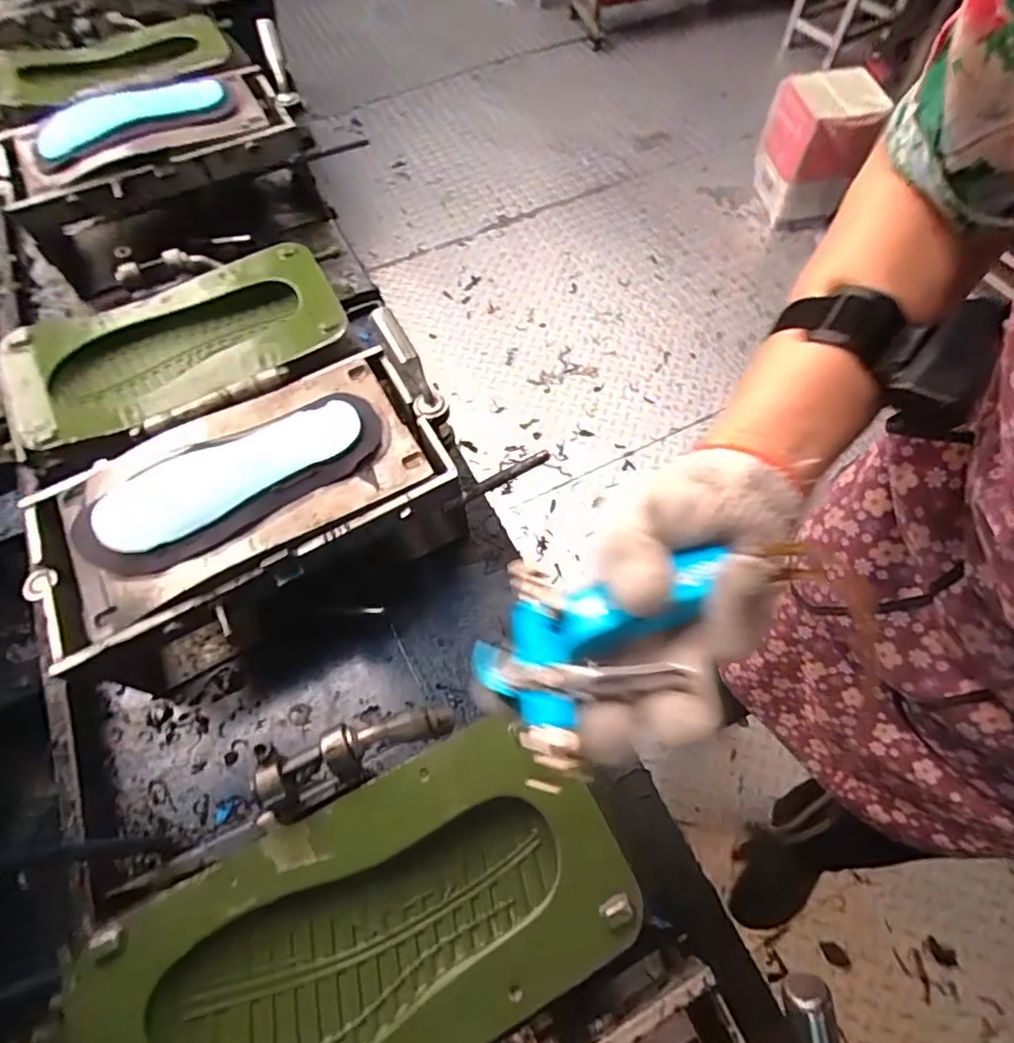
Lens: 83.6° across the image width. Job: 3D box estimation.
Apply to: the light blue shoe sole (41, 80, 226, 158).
[{"bbox_3d":[-0.574,-0.624,0.867,0.272,0.024,0.112,-20,68,-7],"label":"light blue shoe sole"}]

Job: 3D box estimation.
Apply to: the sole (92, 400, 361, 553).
[{"bbox_3d":[-0.253,-0.044,0.526,0.240,0.020,0.085,-28,69,-10],"label":"sole"}]

